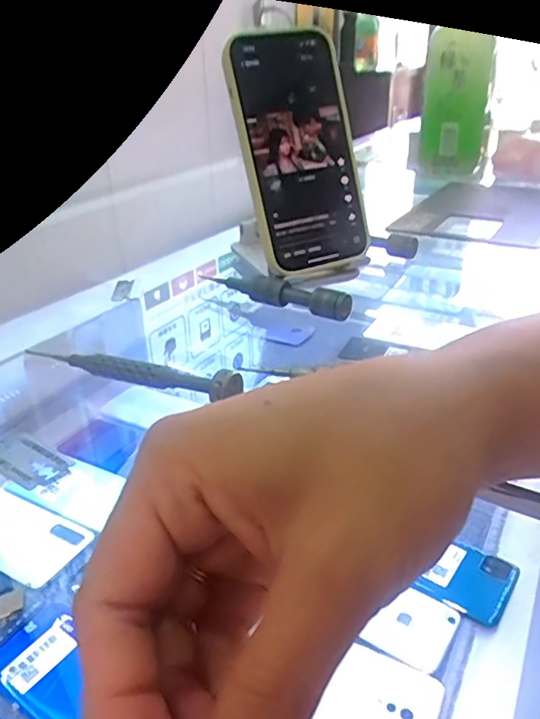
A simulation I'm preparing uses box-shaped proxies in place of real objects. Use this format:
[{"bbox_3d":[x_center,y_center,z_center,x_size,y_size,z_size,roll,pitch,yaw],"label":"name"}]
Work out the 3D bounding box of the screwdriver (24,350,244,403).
[{"bbox_3d":[-0.072,0.004,0.280,0.128,0.014,0.012,11,31,22],"label":"screwdriver"}]

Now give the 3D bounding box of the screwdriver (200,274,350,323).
[{"bbox_3d":[0.003,-0.044,0.363,0.105,0.016,0.012,16,33,29],"label":"screwdriver"}]

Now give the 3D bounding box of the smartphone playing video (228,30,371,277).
[{"bbox_3d":[0.020,-0.134,0.369,0.073,0.148,0.014,-15,10,-20],"label":"smartphone playing video"}]

